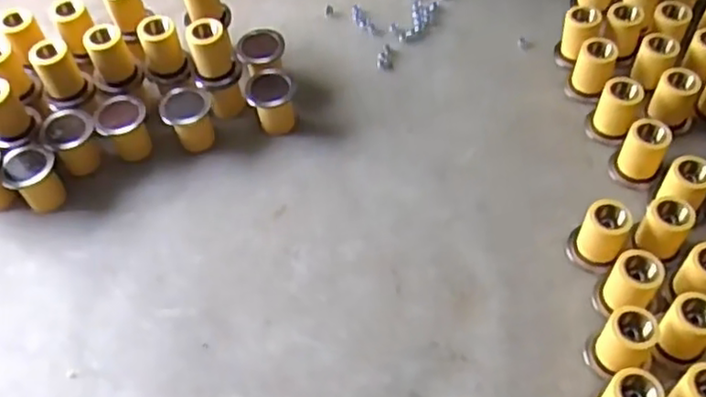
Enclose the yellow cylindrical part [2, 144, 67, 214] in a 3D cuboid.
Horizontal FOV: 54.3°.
[{"bbox_3d":[-0.184,-0.011,0.400,0.028,0.032,0.024,-39,61,-22],"label":"yellow cylindrical part"}]

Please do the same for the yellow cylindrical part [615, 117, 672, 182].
[{"bbox_3d":[0.164,-0.027,0.390,0.021,0.035,0.019,25,60,20],"label":"yellow cylindrical part"}]

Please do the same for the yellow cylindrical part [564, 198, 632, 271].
[{"bbox_3d":[0.127,0.019,0.359,0.025,0.034,0.023,-2,54,3],"label":"yellow cylindrical part"}]

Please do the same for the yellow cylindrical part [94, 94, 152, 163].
[{"bbox_3d":[-0.138,-0.042,0.421,0.028,0.038,0.025,-25,57,-14],"label":"yellow cylindrical part"}]

